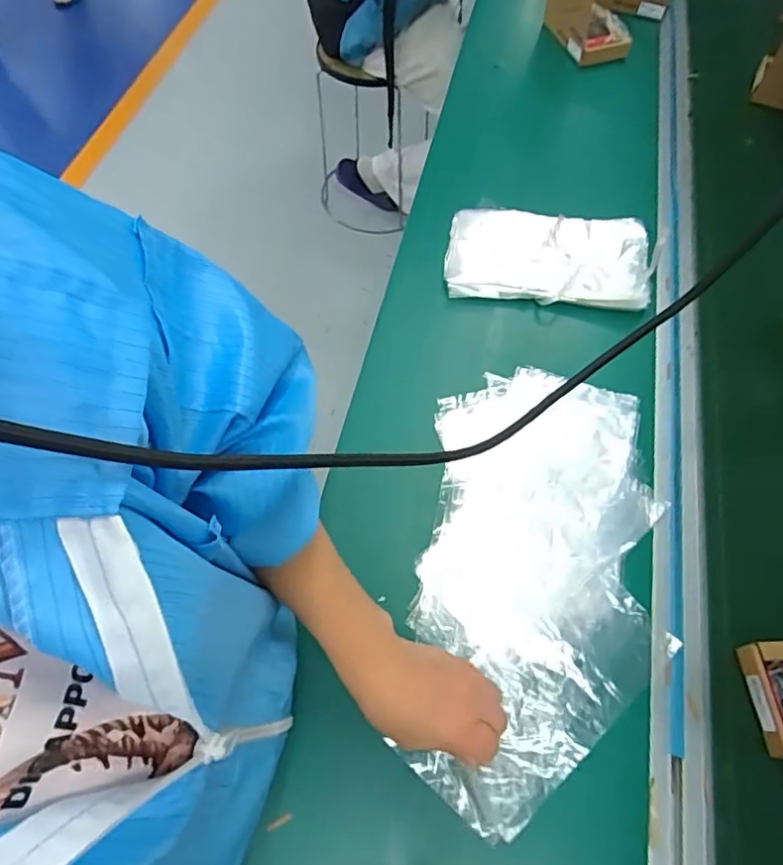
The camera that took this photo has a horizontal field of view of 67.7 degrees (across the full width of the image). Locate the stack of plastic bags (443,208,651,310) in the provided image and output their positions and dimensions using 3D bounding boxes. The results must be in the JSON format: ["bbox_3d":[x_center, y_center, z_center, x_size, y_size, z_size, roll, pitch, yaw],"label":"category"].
[{"bbox_3d":[0.174,-0.201,0.656,0.218,0.021,0.122,5,61,3],"label":"stack of plastic bags"}]

